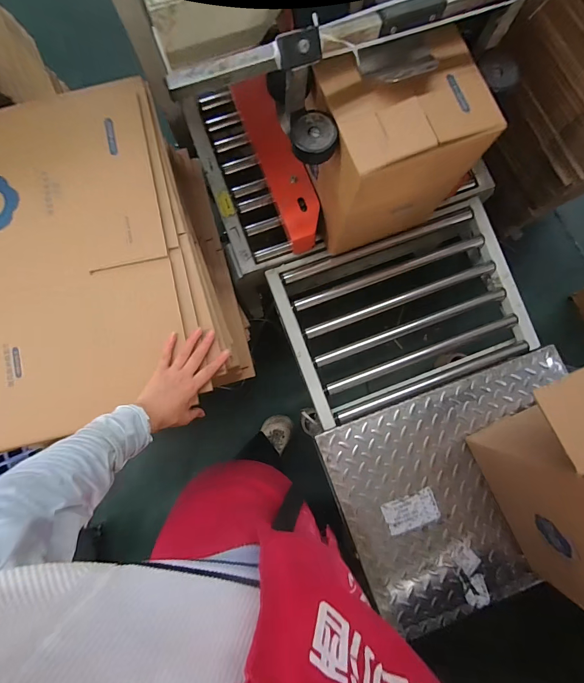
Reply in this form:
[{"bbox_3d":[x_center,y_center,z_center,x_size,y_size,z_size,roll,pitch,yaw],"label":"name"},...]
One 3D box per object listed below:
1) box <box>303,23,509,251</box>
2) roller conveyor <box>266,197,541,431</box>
[{"bbox_3d":[0.188,-0.369,0.674,0.256,0.287,0.200,-18,83,-4],"label":"box"},{"bbox_3d":[0.284,-0.074,0.885,0.591,0.103,0.416,-20,83,-4],"label":"roller conveyor"}]

